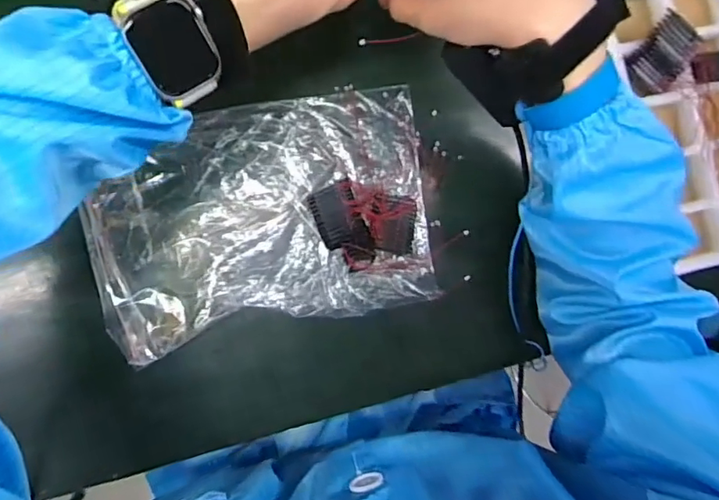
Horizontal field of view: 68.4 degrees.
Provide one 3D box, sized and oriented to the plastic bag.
[{"bbox_3d":[-0.076,-0.028,0.429,0.266,0.025,0.181,-11,87,-7],"label":"plastic bag"}]

